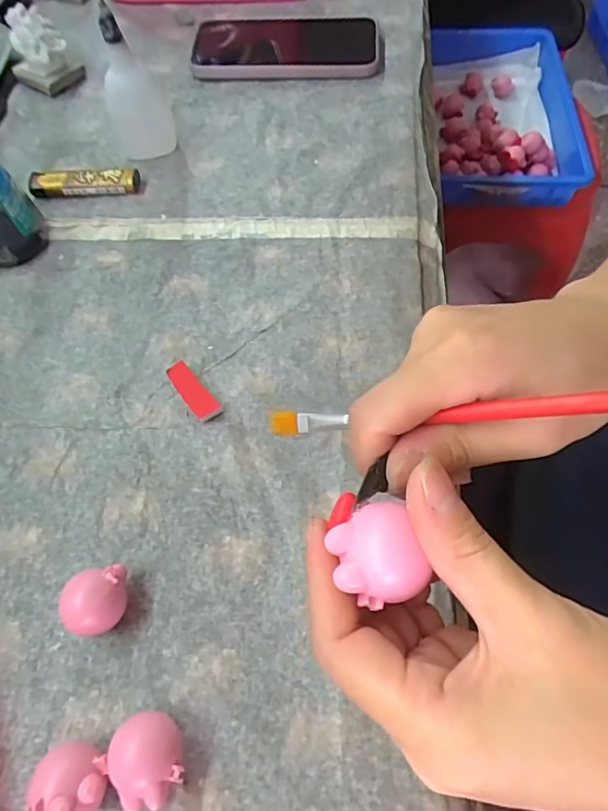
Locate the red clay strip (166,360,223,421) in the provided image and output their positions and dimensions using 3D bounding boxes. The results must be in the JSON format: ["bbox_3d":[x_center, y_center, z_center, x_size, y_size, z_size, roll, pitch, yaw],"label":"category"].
[{"bbox_3d":[-0.066,-0.008,0.303,0.015,0.006,0.044,-37,66,-14],"label":"red clay strip"}]

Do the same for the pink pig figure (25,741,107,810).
[{"bbox_3d":[-0.092,0.152,0.208,0.024,0.032,0.028,-29,65,-11],"label":"pink pig figure"}]

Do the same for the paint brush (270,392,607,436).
[{"bbox_3d":[0.044,0.002,0.168,0.141,0.005,0.008,-5,58,37],"label":"paint brush"}]

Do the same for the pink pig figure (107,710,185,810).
[{"bbox_3d":[-0.063,0.145,0.213,0.028,0.024,0.032,-32,65,-12],"label":"pink pig figure"}]

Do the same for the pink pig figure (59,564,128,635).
[{"bbox_3d":[-0.096,0.093,0.243,0.028,0.025,0.028,-7,63,0],"label":"pink pig figure"}]

